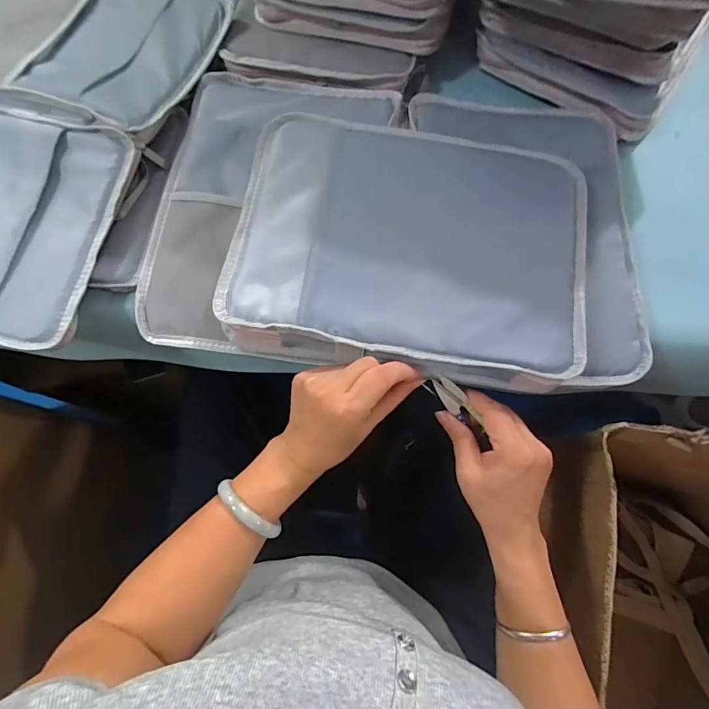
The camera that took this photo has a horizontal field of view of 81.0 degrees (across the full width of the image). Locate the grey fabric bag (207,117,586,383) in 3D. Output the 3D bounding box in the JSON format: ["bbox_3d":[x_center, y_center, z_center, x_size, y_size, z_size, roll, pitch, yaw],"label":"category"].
[{"bbox_3d":[0.051,-0.100,0.380,0.311,0.029,0.226,9,76,2],"label":"grey fabric bag"}]

